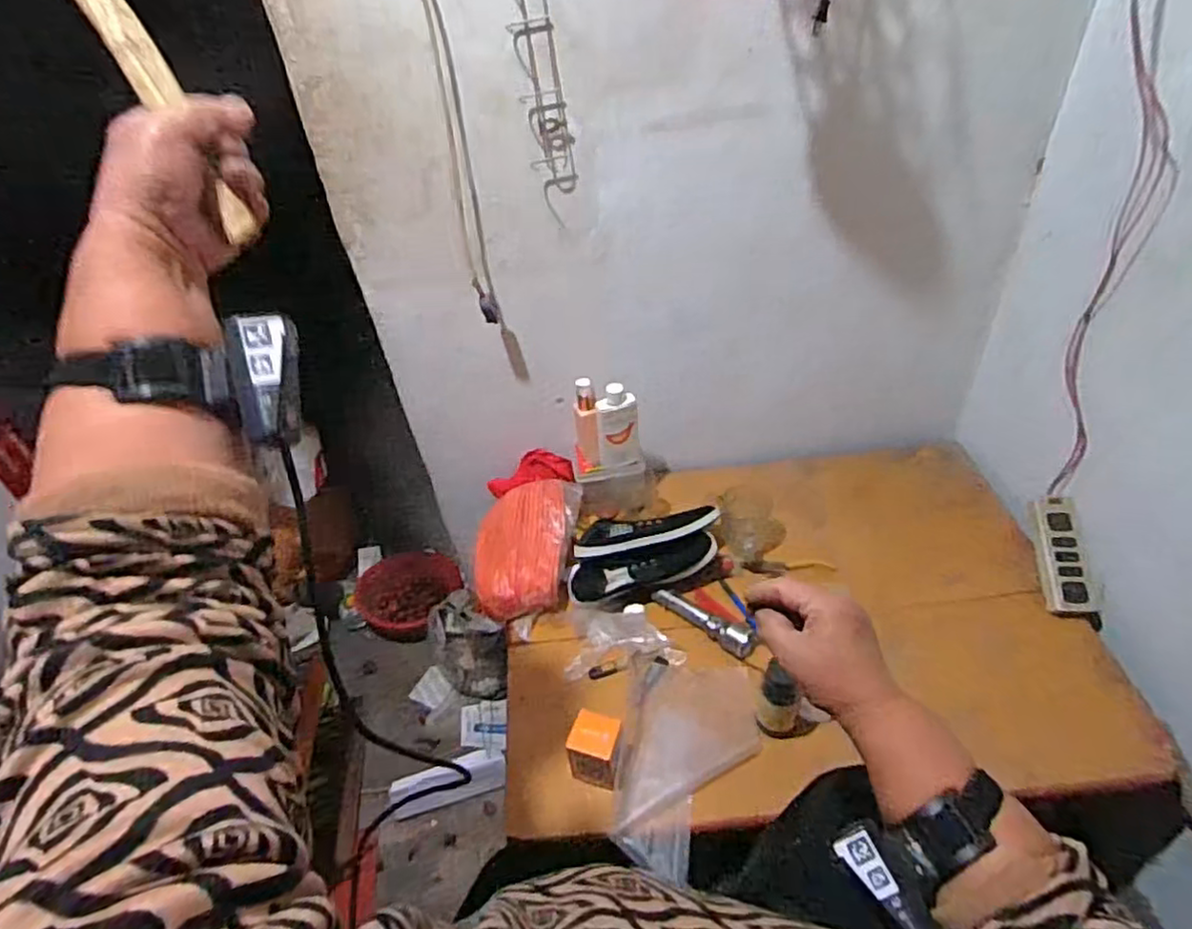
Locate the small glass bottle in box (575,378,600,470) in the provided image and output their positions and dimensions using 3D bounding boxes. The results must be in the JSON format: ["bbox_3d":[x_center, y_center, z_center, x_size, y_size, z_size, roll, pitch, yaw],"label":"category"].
[{"bbox_3d":[-0.018,-0.068,1.139,0.044,0.156,0.060,-7,42,0],"label":"small glass bottle in box"}]

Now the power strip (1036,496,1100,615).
[{"bbox_3d":[0.686,0.133,1.009,0.057,0.031,0.176,-1,74,6],"label":"power strip"}]

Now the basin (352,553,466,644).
[{"bbox_3d":[-0.469,0.306,1.643,0.240,0.075,0.226,-4,42,3],"label":"basin"}]

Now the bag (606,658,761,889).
[{"bbox_3d":[0.115,0.374,0.865,0.172,0.028,0.273,2,40,11],"label":"bag"}]

